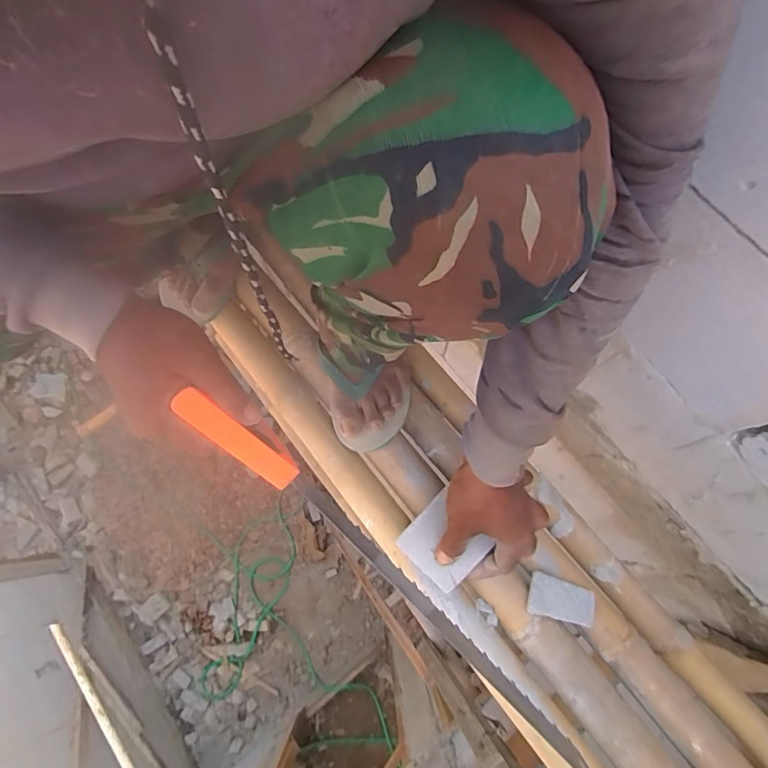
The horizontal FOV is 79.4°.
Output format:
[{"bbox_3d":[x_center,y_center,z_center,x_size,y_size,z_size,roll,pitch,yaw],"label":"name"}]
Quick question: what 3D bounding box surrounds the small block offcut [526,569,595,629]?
[{"bbox_3d":[0.211,0.257,0.552,0.071,0.015,0.047,13,74,2],"label":"small block offcut"}]

